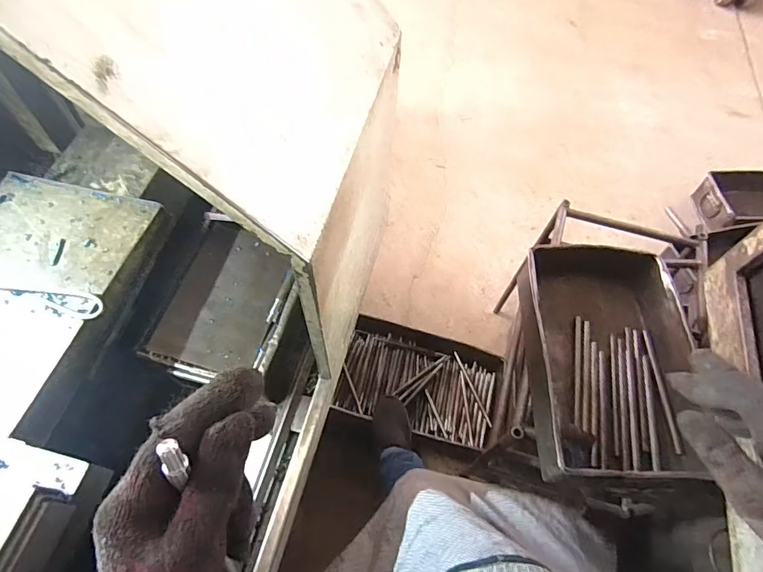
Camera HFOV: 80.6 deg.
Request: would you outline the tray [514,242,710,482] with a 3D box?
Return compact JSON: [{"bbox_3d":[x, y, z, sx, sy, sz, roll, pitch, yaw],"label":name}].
[{"bbox_3d":[0.426,0.117,0.876,0.287,0.142,0.495,4,60,0],"label":"tray"}]

